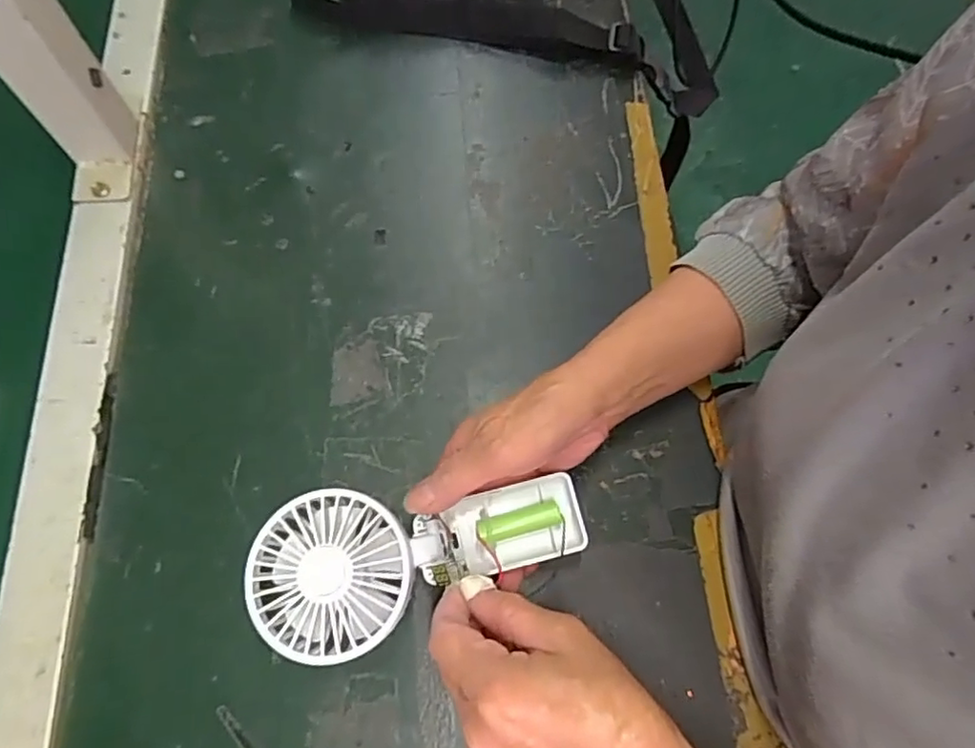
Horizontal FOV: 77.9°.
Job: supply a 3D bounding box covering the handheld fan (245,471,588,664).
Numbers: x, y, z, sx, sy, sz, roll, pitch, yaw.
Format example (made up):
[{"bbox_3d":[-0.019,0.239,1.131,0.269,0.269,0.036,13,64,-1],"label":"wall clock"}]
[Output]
[{"bbox_3d":[-0.036,0.097,0.335,0.183,0.030,0.080,-10,68,-13],"label":"handheld fan"}]

